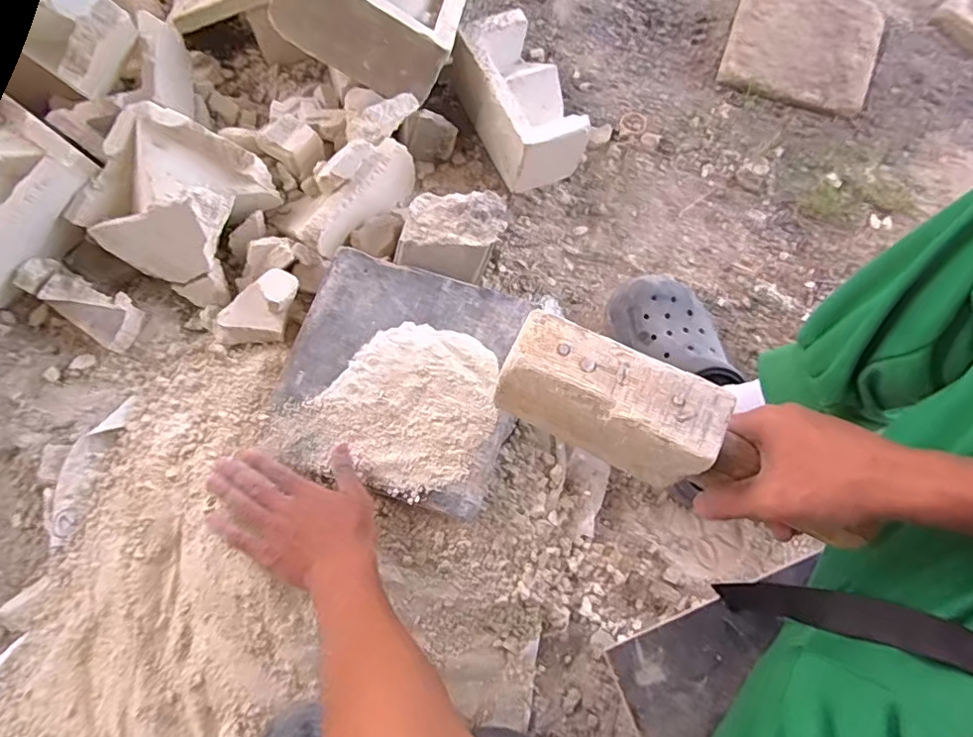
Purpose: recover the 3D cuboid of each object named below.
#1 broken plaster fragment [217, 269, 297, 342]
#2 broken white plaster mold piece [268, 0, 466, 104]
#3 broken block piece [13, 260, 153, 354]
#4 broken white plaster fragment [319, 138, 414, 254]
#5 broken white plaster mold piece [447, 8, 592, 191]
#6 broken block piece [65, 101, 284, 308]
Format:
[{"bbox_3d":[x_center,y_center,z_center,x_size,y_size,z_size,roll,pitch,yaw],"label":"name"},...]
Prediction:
[{"bbox_3d":[-0.254,-0.067,0.621,0.068,0.034,0.097,26,73,4],"label":"broken plaster fragment"},{"bbox_3d":[-0.139,-0.474,0.710,0.203,0.115,0.198,21,57,-21],"label":"broken white plaster mold piece"},{"bbox_3d":[-0.462,-0.078,0.642,0.144,0.036,0.057,32,74,6],"label":"broken block piece"},{"bbox_3d":[-0.145,-0.201,0.683,0.028,0.085,0.167,29,73,4],"label":"broken white plaster fragment"},{"bbox_3d":[0.043,-0.356,0.753,0.123,0.109,0.198,-29,77,-11],"label":"broken white plaster mold piece"},{"bbox_3d":[-0.361,-0.193,0.644,0.182,0.089,0.166,26,73,4],"label":"broken block piece"}]

